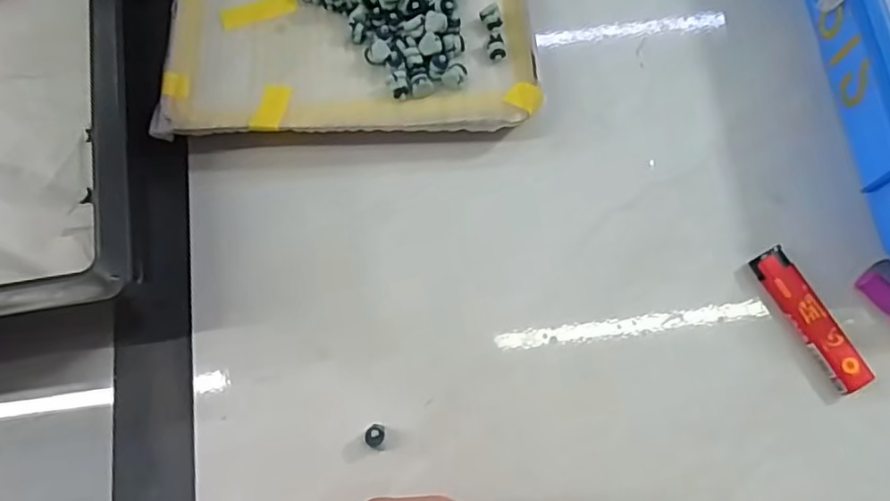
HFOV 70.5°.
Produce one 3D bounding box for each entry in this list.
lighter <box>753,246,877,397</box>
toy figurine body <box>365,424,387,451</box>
[{"bbox_3d":[0.187,0.035,0.324,0.019,0.010,0.078,-28,78,-7],"label":"lighter"},{"bbox_3d":[-0.033,0.090,0.305,0.009,0.013,0.012,-8,76,-3],"label":"toy figurine body"}]

